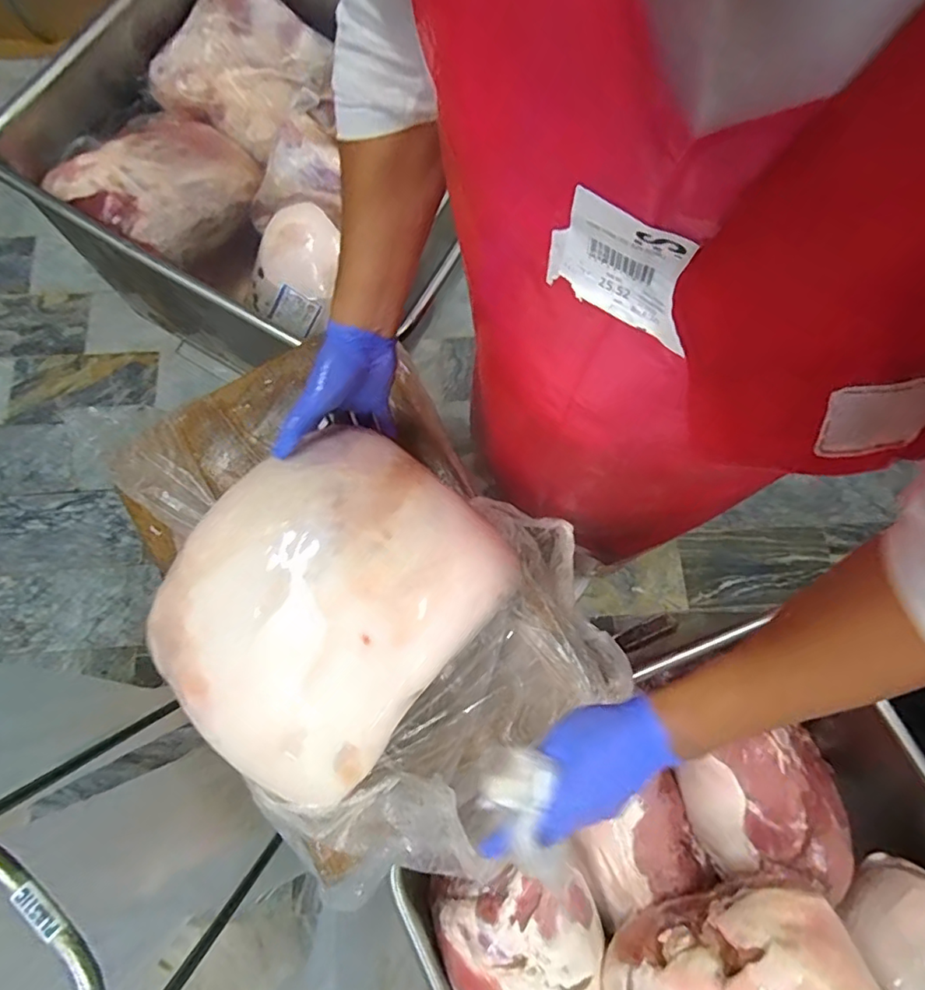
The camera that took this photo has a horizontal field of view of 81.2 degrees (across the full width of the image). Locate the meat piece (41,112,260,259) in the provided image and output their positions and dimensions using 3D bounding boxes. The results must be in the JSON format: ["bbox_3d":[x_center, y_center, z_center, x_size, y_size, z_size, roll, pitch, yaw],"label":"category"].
[{"bbox_3d":[-0.525,-0.552,0.952,0.252,0.085,0.291,38,78,9],"label":"meat piece"}]

